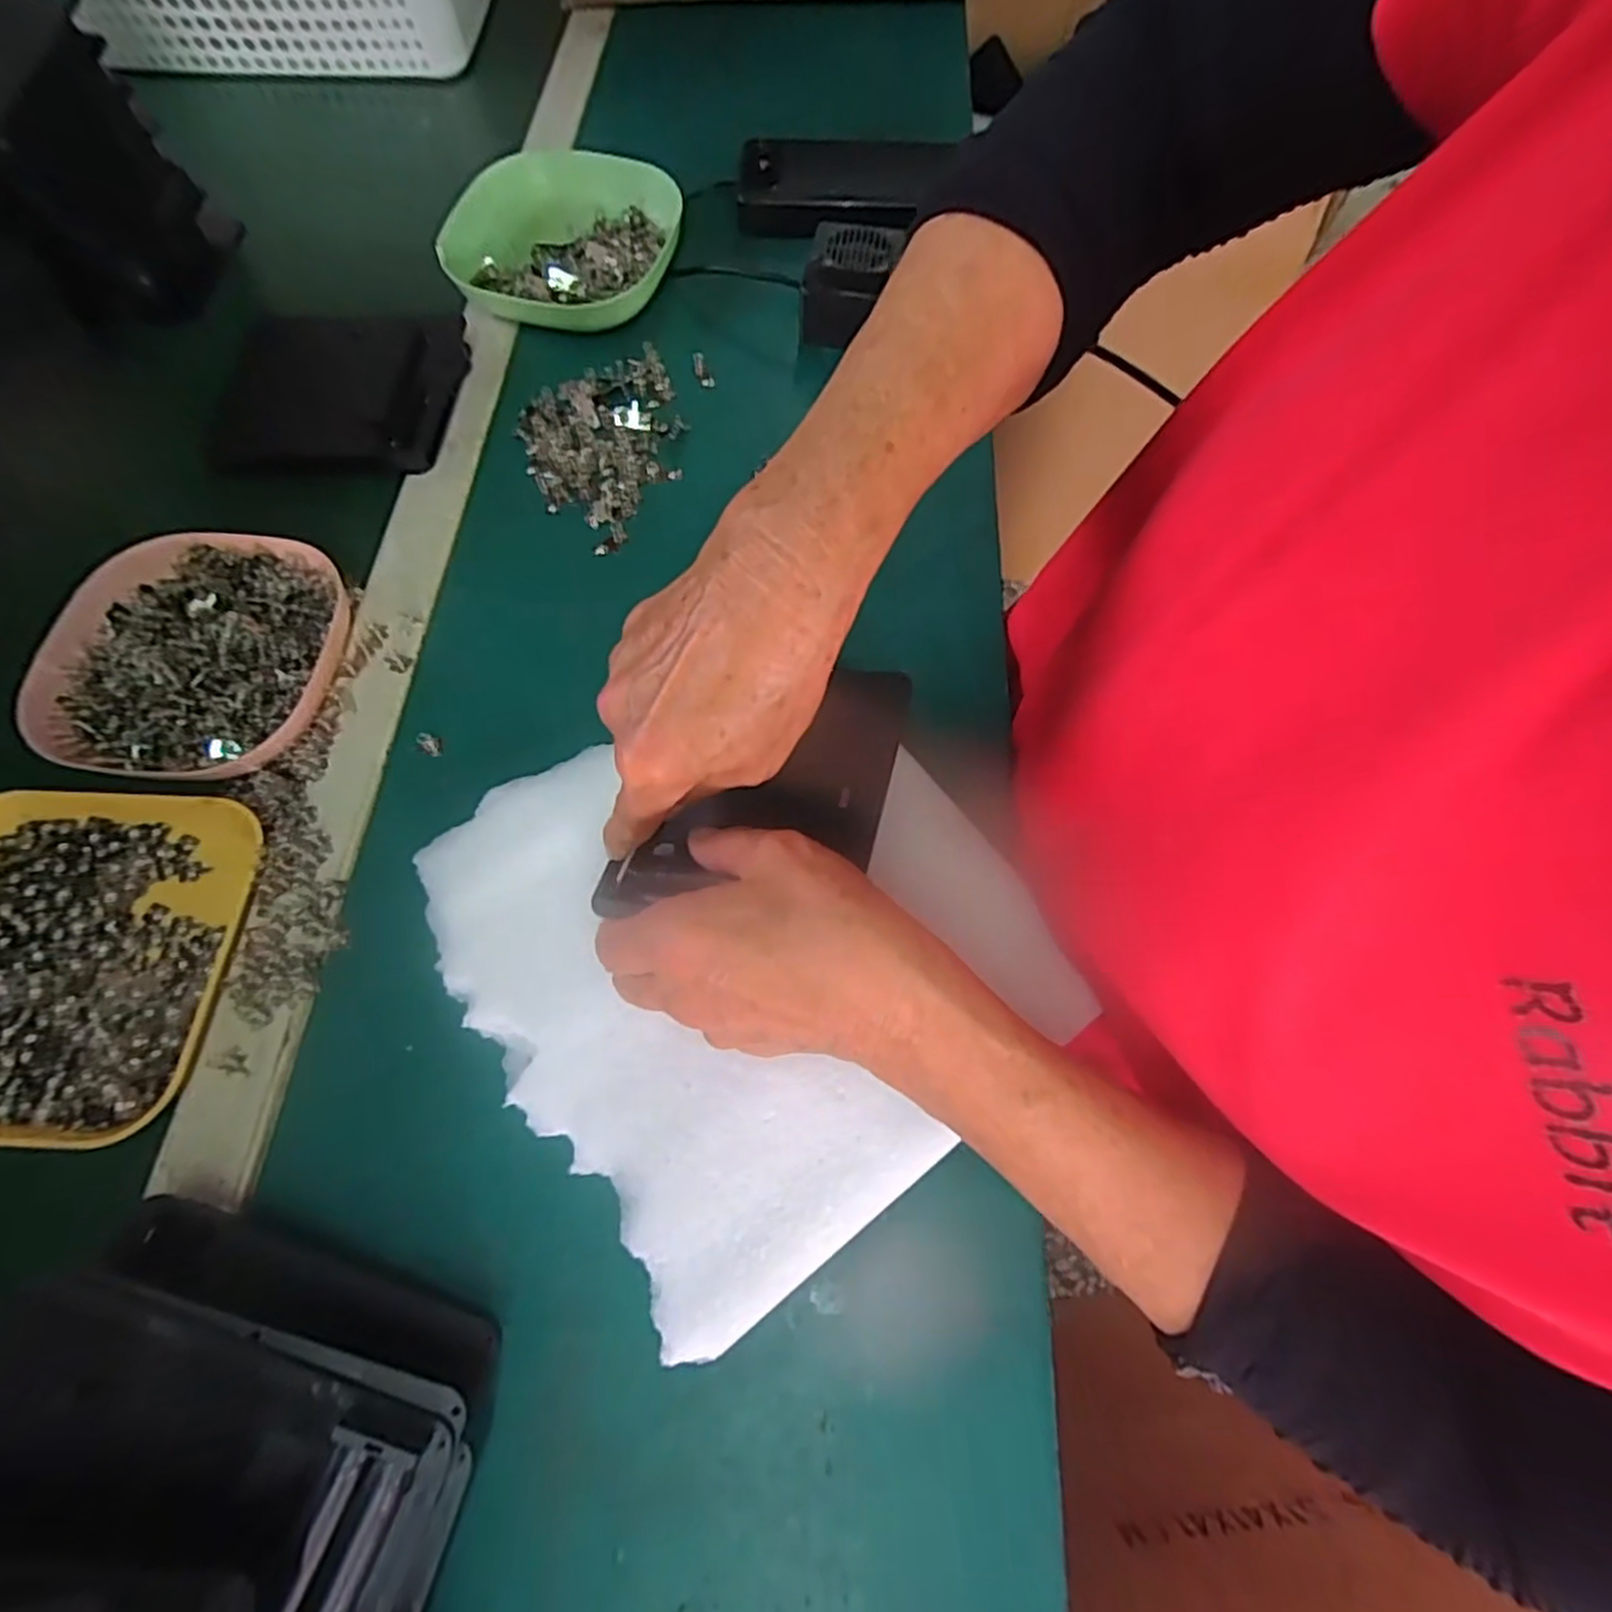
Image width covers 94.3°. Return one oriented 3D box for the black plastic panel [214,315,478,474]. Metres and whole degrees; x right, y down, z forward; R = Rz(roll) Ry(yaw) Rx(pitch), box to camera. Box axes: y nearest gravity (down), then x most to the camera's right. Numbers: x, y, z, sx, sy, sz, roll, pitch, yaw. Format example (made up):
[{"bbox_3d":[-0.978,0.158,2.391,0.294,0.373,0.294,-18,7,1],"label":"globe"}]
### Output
[{"bbox_3d":[-0.282,-0.251,0.447,0.136,0.021,0.114,2,67,0],"label":"black plastic panel"}]

